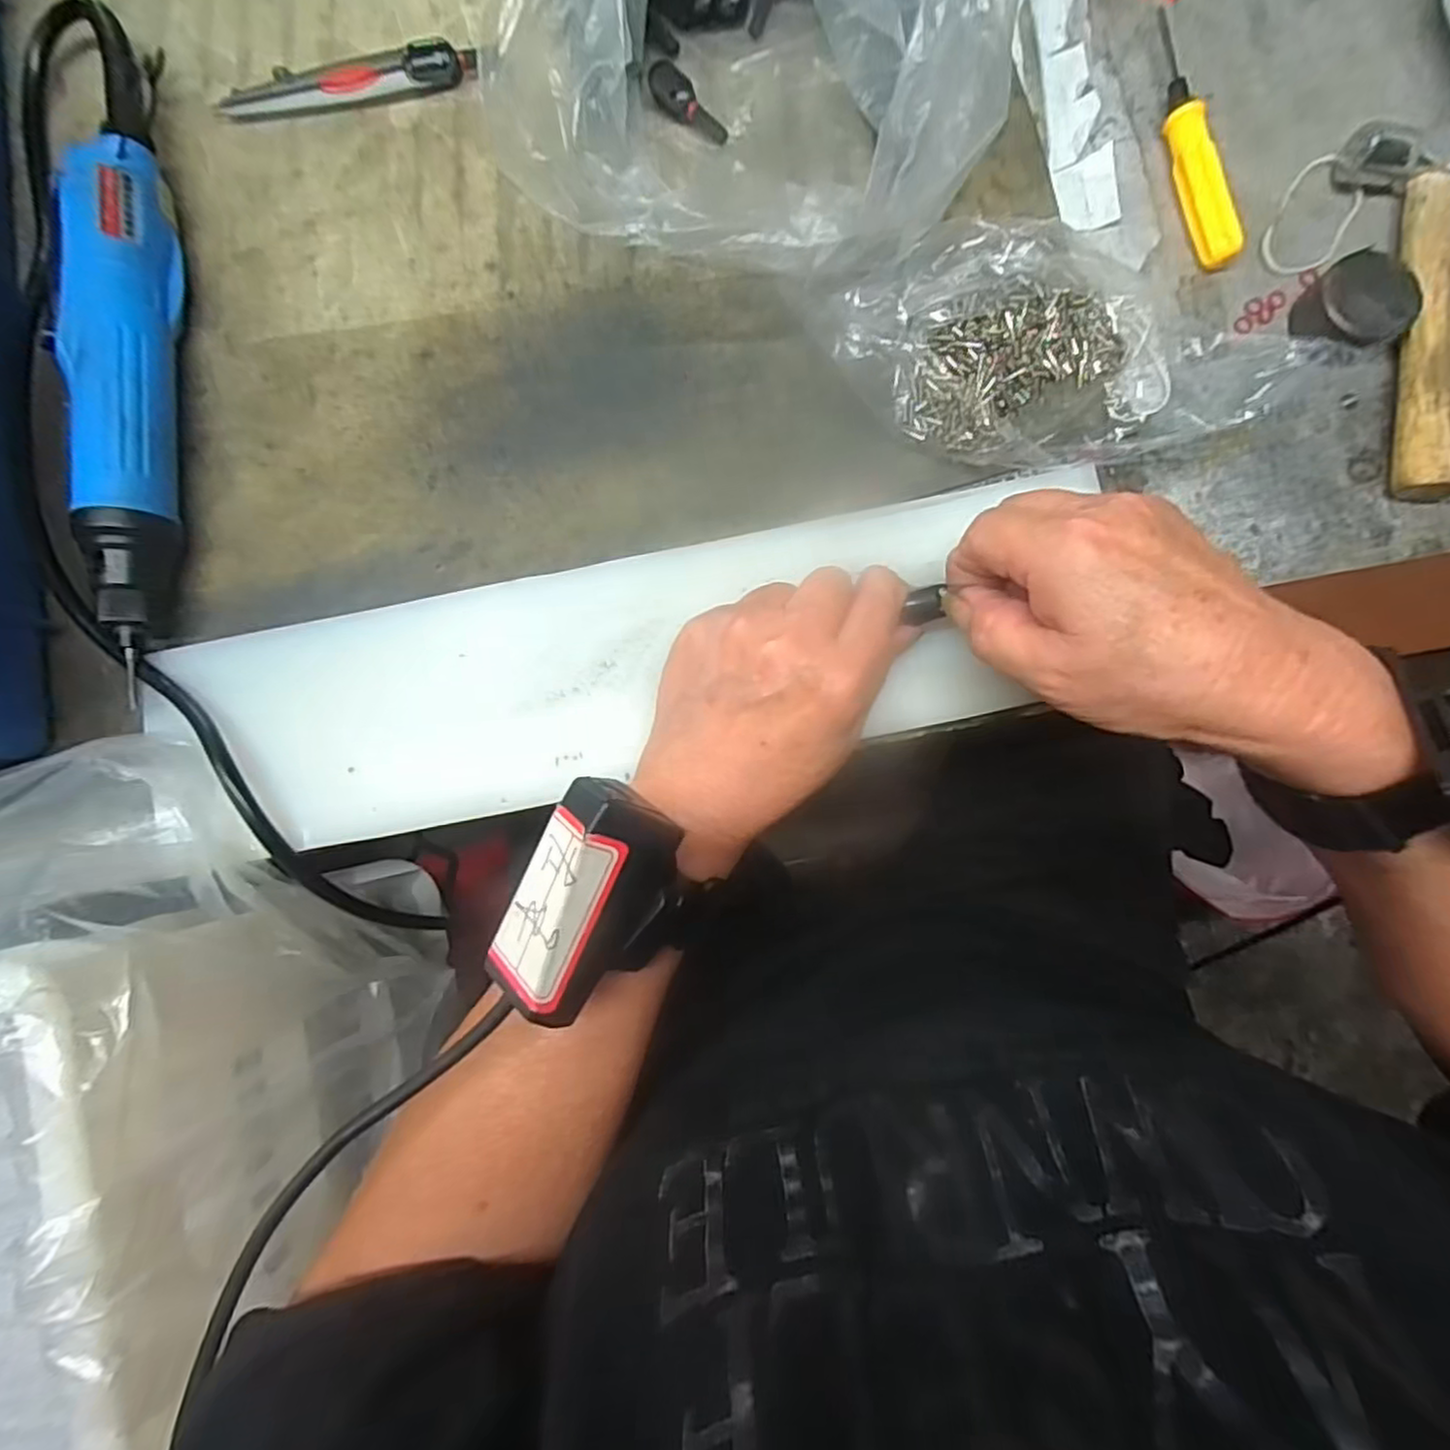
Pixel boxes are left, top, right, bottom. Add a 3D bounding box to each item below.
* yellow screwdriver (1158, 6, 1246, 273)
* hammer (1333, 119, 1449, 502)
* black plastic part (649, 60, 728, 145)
[{"bbox_3d":[0.202,-0.254,0.302,0.014,0.015,0.115,-13,86,0],"label":"yellow screwdriver"},{"bbox_3d":[0.299,-0.175,0.290,0.054,0.019,0.161,-1,86,1],"label":"hammer"},{"bbox_3d":[-0.017,-0.273,0.305,0.041,0.008,0.016,44,87,4],"label":"black plastic part"}]

